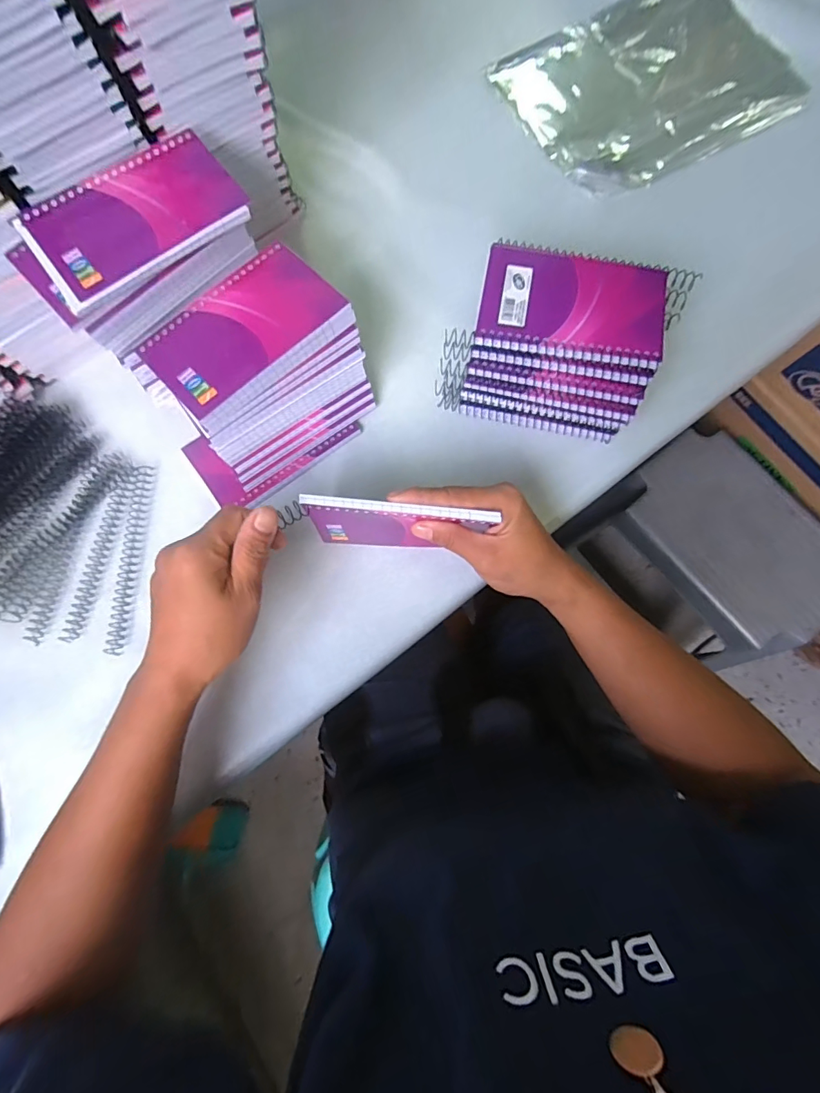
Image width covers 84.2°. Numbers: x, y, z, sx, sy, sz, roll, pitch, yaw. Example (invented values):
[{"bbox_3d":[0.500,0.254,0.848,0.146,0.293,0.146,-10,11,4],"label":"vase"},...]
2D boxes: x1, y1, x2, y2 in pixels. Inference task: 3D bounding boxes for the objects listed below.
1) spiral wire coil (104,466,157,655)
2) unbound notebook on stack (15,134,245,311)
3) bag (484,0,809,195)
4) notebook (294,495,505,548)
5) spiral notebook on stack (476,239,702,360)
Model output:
[{"bbox_3d":[-0.229,0.007,0.369,0.016,0.009,0.154,1,78,2],"label":"spiral wire coil"},{"bbox_3d":[-0.183,-0.221,0.304,0.135,0.010,0.083,-36,82,-8],"label":"unbound notebook on stack"},{"bbox_3d":[0.242,-0.469,0.457,0.259,0.019,0.204,-28,78,-5],"label":"bag"},{"bbox_3d":[-0.008,-0.013,0.329,0.125,0.080,0.013,5,78,2],"label":"notebook"},{"bbox_3d":[0.122,-0.179,0.328,0.136,0.008,0.083,12,78,4],"label":"spiral notebook on stack"}]

